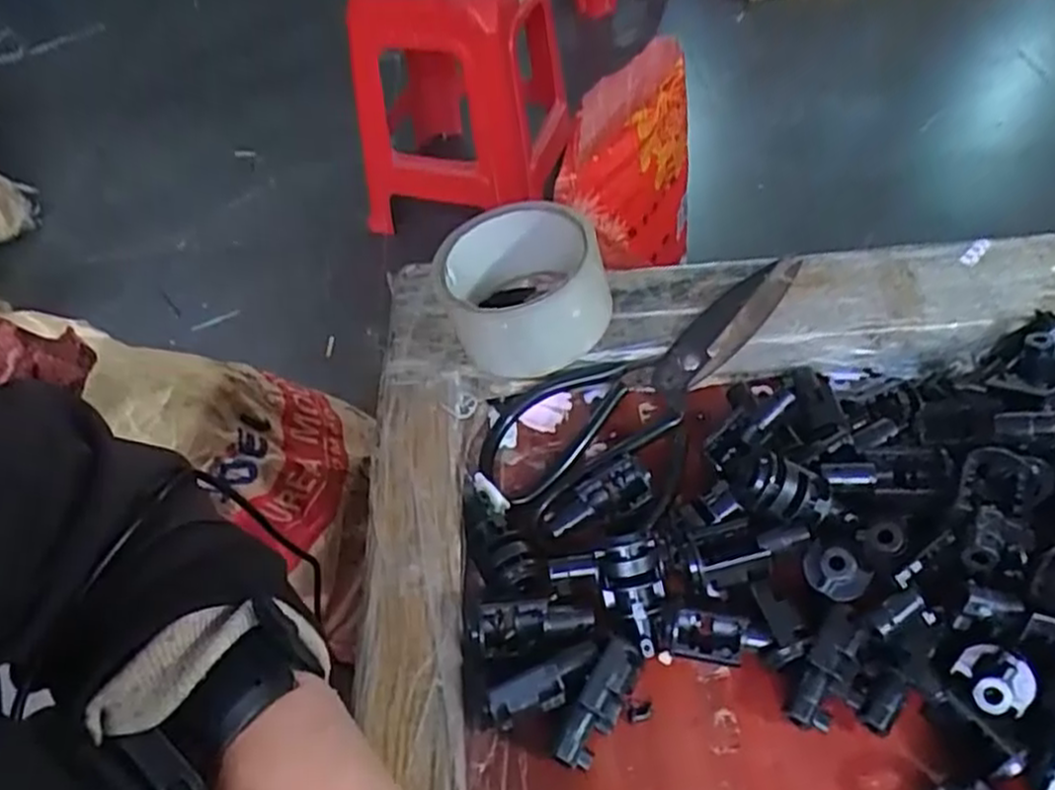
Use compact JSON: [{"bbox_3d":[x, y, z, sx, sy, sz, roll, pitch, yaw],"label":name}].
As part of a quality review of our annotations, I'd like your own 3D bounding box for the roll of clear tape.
[{"bbox_3d":[-0.003,-0.060,0.405,0.089,0.057,0.070,2,50,8],"label":"roll of clear tape"}]

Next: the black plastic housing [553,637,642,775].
[{"bbox_3d":[0.028,0.121,0.297,0.015,0.022,0.051,25,71,25],"label":"black plastic housing"}]

